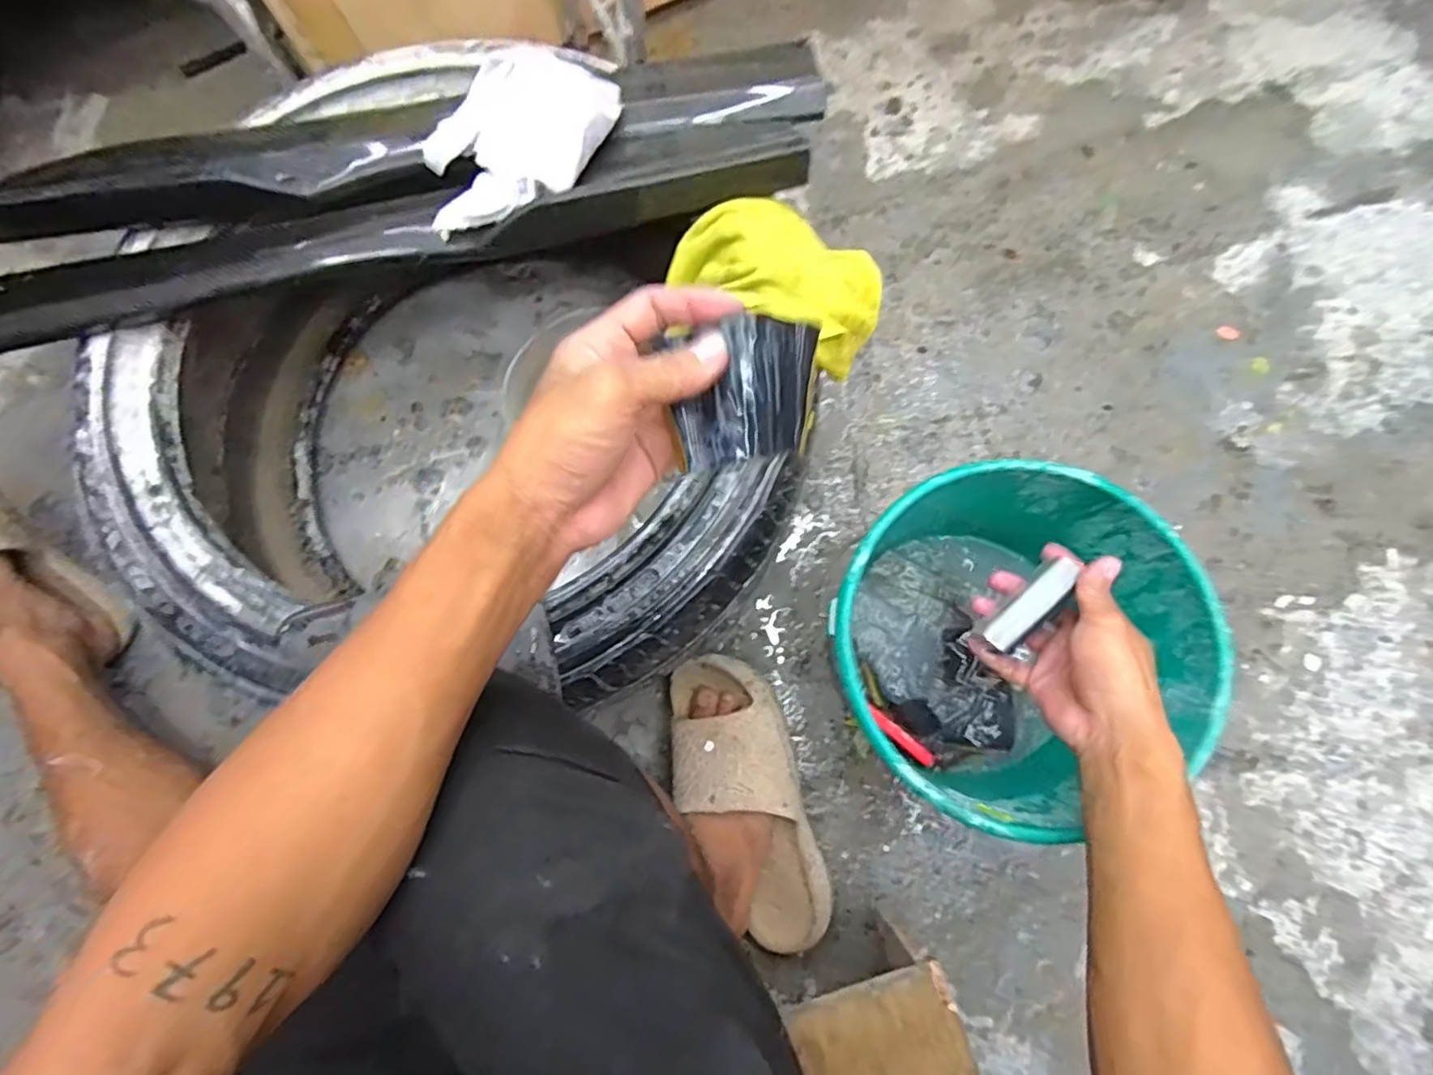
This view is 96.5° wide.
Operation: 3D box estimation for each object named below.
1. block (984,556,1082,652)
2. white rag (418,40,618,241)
[{"bbox_3d":[0.236,0.053,0.476,0.027,0.013,0.077,42,95,8],"label":"block"},{"bbox_3d":[-0.169,-0.337,0.534,0.189,0.044,0.112,-32,78,-5],"label":"white rag"}]

